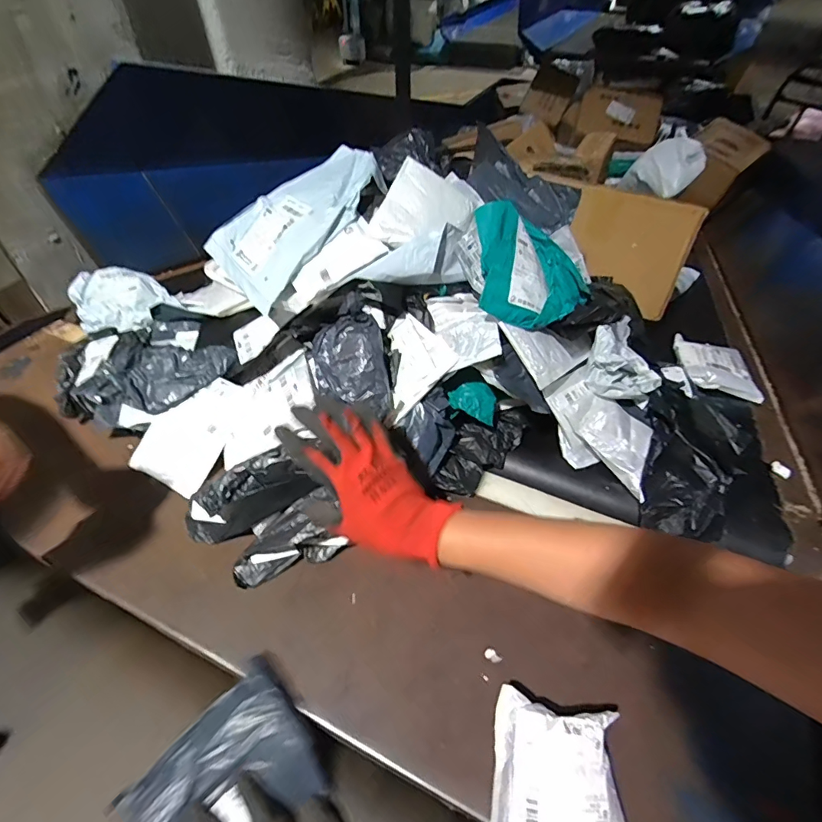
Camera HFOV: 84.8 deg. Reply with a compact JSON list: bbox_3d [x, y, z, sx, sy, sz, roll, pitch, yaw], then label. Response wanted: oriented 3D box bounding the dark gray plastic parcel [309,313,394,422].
[{"bbox_3d":[-0.072,-0.049,0.542,0.086,0.017,0.123,-13,83,4],"label":"dark gray plastic parcel"}]

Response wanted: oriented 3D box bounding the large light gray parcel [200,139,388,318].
[{"bbox_3d":[-0.160,-0.286,0.647,0.271,0.046,0.217,-42,53,-6],"label":"large light gray parcel"}]

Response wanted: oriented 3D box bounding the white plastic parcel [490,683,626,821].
[{"bbox_3d":[0.114,0.306,0.350,0.110,0.066,0.132,8,47,7],"label":"white plastic parcel"}]

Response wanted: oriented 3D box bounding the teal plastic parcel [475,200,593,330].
[{"bbox_3d":[0.153,-0.177,0.568,0.145,0.032,0.144,3,83,-20],"label":"teal plastic parcel"}]

